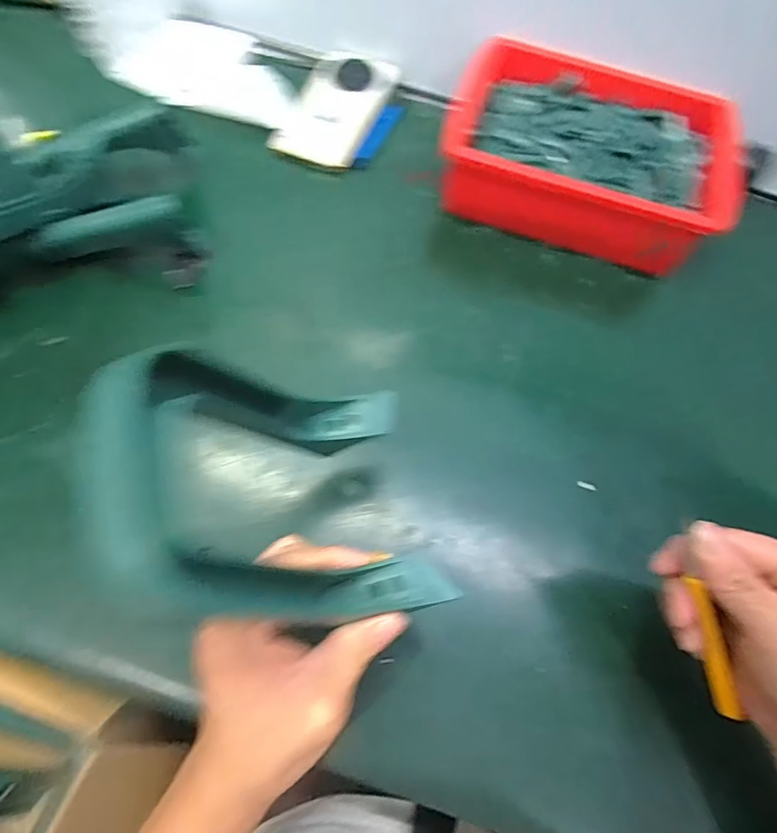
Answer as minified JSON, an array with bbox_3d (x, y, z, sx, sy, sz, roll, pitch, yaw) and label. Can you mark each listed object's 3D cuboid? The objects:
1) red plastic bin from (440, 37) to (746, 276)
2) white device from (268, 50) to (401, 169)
[{"bbox_3d":[0.188,-0.249,0.470,0.253,0.077,0.178,22,68,6],"label":"red plastic bin"},{"bbox_3d":[-0.052,-0.325,0.508,0.087,0.019,0.154,21,65,5],"label":"white device"}]

